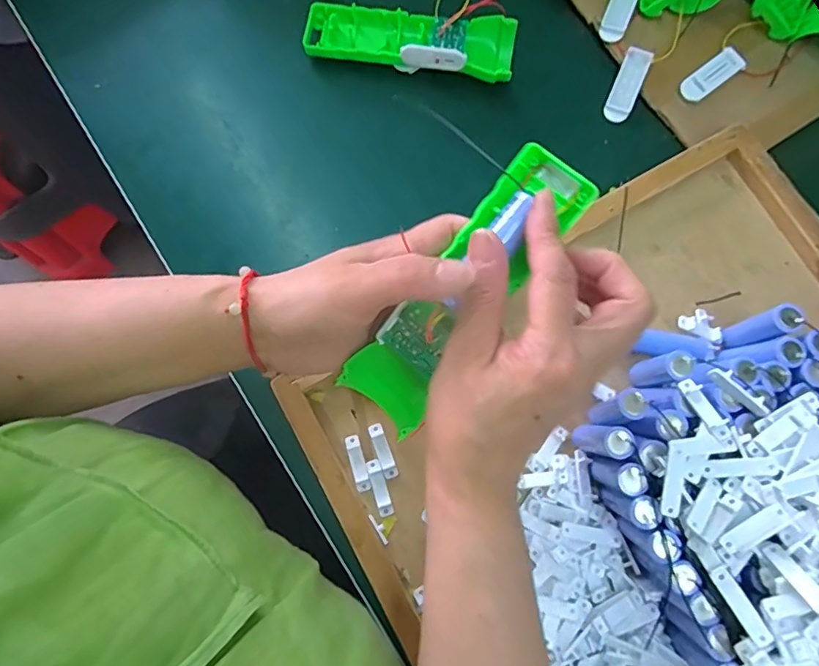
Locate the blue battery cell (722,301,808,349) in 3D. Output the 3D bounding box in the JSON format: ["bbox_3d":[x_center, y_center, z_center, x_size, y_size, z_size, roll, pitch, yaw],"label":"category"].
[{"bbox_3d":[0.229,-0.003,0.346,0.018,0.063,0.016,-20,77,-6],"label":"blue battery cell"}]

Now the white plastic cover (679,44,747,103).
[{"bbox_3d":[0.245,-0.208,0.419,0.057,0.008,0.022,-34,79,-9],"label":"white plastic cover"}]

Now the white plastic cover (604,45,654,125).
[{"bbox_3d":[0.177,-0.202,0.423,0.021,0.005,0.062,24,90,4],"label":"white plastic cover"}]

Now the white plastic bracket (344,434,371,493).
[{"bbox_3d":[-0.035,0.087,0.348,0.010,0.004,0.037,-16,77,-5],"label":"white plastic bracket"}]

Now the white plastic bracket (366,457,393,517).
[{"bbox_3d":[-0.020,0.104,0.348,0.010,0.004,0.037,-16,77,-5],"label":"white plastic bracket"}]

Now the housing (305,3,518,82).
[{"bbox_3d":[0.001,-0.234,0.417,0.163,0.022,0.051,10,76,1],"label":"housing"}]

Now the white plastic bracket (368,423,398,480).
[{"bbox_3d":[-0.018,0.080,0.351,0.010,0.004,0.037,-20,77,-6],"label":"white plastic bracket"}]

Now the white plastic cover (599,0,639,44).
[{"bbox_3d":[0.174,-0.268,0.427,0.021,0.004,0.059,21,92,4],"label":"white plastic cover"}]

